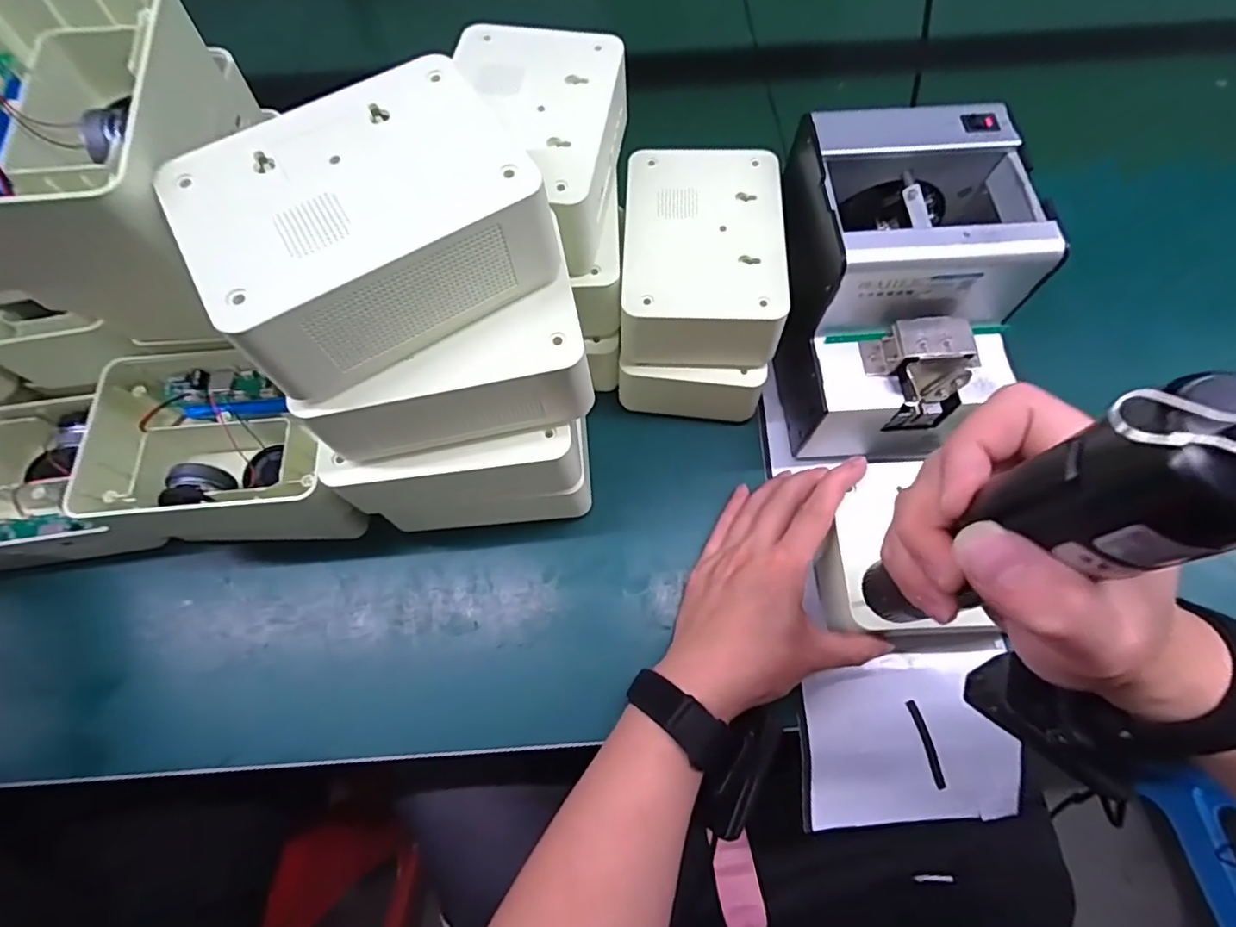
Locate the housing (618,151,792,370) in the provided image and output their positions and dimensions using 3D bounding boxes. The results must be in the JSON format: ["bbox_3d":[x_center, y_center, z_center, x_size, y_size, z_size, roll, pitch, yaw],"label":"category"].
[{"bbox_3d":[0.056,-0.141,0.384,0.101,0.048,0.142,1,67,2],"label":"housing"}]

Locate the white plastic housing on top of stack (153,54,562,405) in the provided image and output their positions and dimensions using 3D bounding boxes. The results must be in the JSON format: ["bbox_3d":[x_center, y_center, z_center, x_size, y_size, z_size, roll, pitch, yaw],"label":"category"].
[{"bbox_3d":[-0.107,-0.103,0.253,0.137,0.052,0.114,-31,70,-11],"label":"white plastic housing on top of stack"}]

